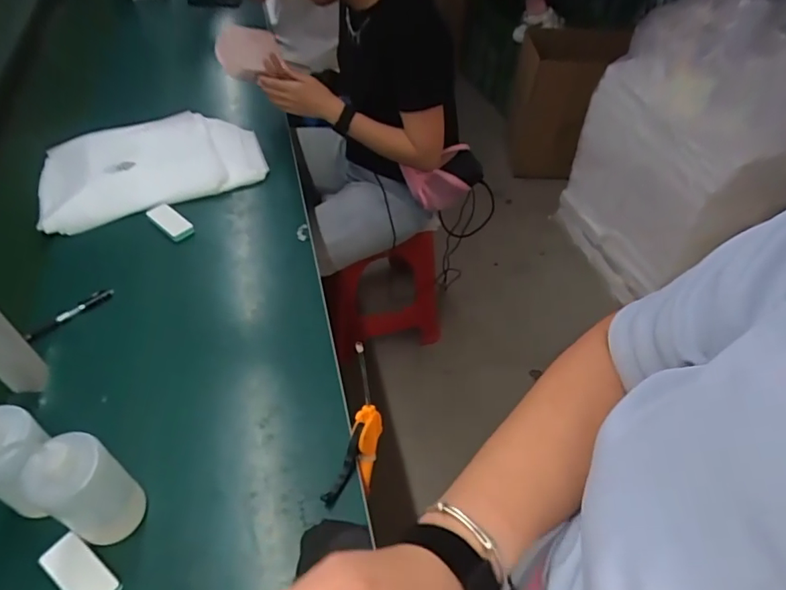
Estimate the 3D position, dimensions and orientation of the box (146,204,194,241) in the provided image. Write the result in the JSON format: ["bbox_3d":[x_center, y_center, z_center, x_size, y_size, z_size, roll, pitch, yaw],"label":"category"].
[{"bbox_3d":[-0.409,-0.136,0.957,0.096,0.016,0.043,34,56,24],"label":"box"}]

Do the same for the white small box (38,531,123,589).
[{"bbox_3d":[-0.344,0.308,0.576,0.093,0.015,0.041,31,55,22],"label":"white small box"}]

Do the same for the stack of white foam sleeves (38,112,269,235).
[{"bbox_3d":[-0.486,-0.261,1.045,0.433,0.080,0.222,-17,52,-16],"label":"stack of white foam sleeves"}]

